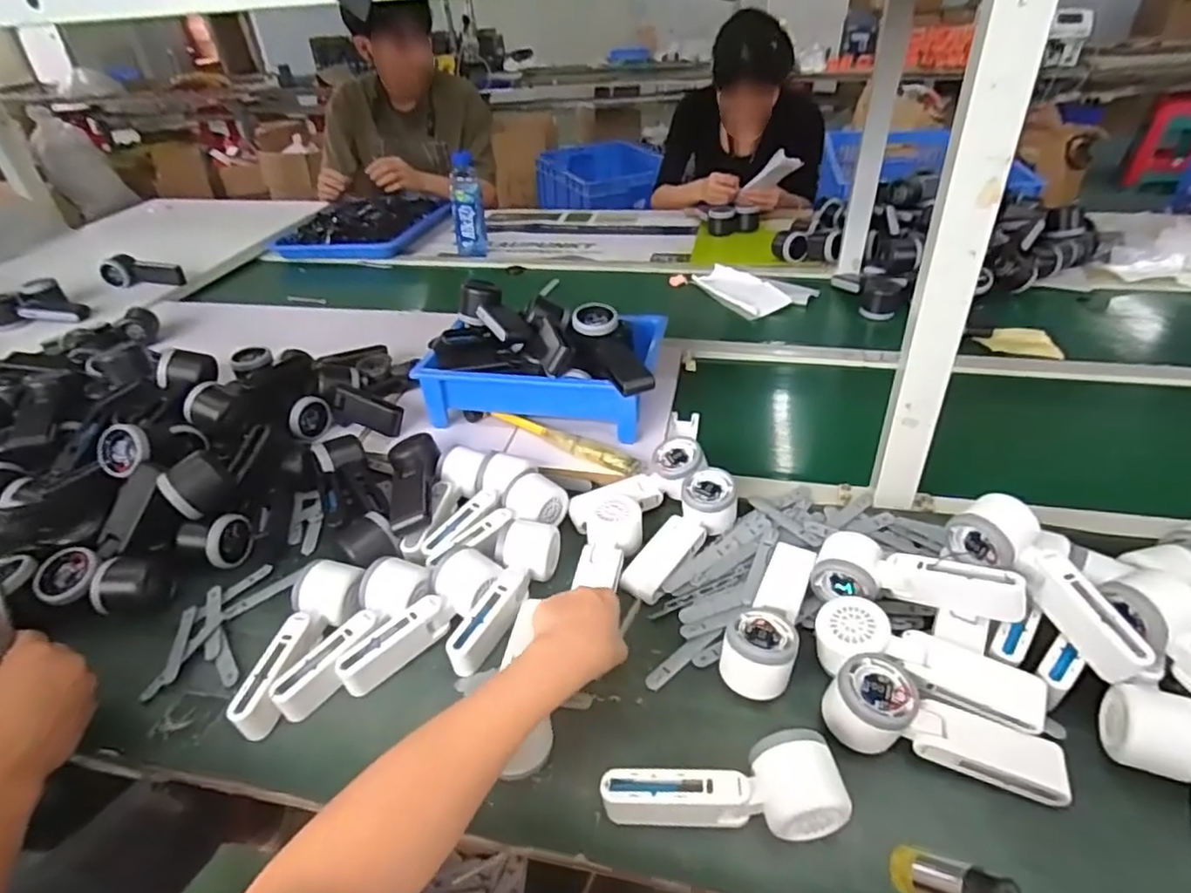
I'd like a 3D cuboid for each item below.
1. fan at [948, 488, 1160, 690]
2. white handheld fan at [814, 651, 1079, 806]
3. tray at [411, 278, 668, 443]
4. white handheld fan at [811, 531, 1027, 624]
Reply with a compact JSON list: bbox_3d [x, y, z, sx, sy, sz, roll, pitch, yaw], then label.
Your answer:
[{"bbox_3d":[0.374,0.115,0.533,0.052,0.053,0.168,-20,53,-20],"label":"fan"},{"bbox_3d":[0.264,0.210,0.490,0.166,0.055,0.062,8,38,16],"label":"white handheld fan"},{"bbox_3d":[-0.061,-0.129,0.868,0.307,0.112,0.224,6,38,14],"label":"tray"},{"bbox_3d":[0.282,0.117,0.570,0.167,0.050,0.062,5,35,37],"label":"white handheld fan"}]

